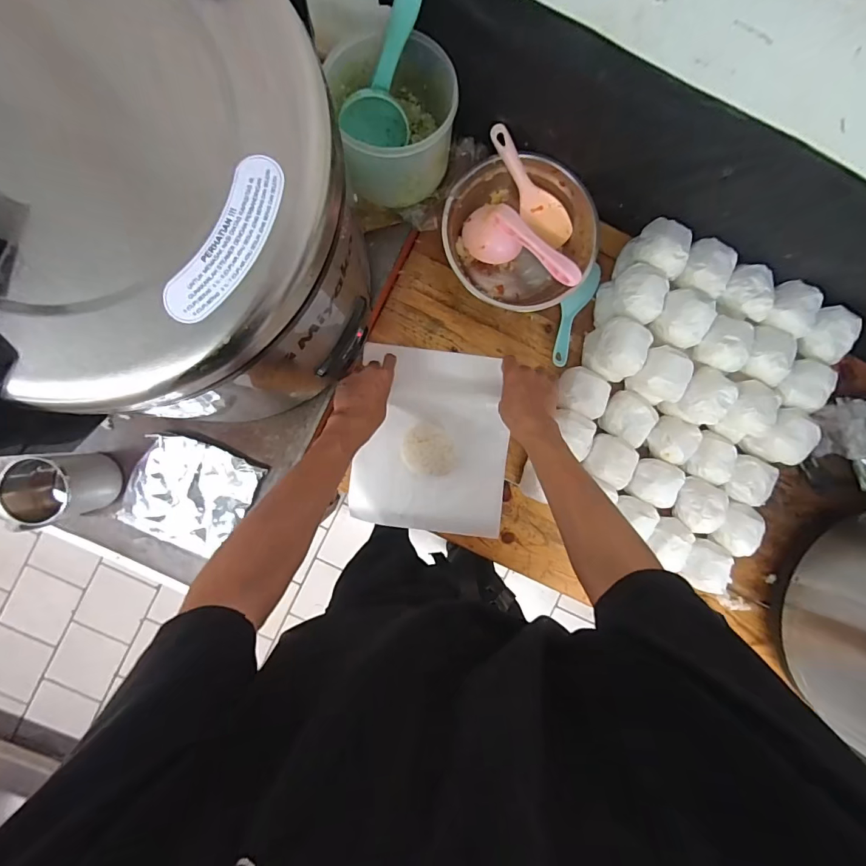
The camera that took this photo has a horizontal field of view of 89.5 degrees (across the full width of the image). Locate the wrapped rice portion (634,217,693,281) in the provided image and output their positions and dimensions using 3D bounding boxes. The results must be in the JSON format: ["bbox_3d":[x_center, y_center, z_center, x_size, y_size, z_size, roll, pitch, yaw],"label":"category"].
[{"bbox_3d":[0.351,-0.280,0.656,0.071,0.046,0.082,24,89,-4],"label":"wrapped rice portion"}]

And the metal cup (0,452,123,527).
[{"bbox_3d":[-0.491,0.072,0.582,0.084,0.096,0.086,0,91,-4],"label":"metal cup"}]

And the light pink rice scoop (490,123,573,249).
[{"bbox_3d":[0.148,-0.373,0.668,0.055,0.028,0.192,-23,127,36],"label":"light pink rice scoop"}]

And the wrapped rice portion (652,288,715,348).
[{"bbox_3d":[0.381,-0.172,0.653,0.080,0.053,0.084,-3,91,-4],"label":"wrapped rice portion"}]

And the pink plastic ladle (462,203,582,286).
[{"bbox_3d":[0.133,-0.279,0.657,0.194,0.055,0.061,30,89,10],"label":"pink plastic ladle"}]

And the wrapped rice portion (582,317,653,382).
[{"bbox_3d":[0.283,-0.128,0.681,0.072,0.087,0.086,19,90,-4],"label":"wrapped rice portion"}]

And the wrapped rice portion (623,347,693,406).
[{"bbox_3d":[0.349,-0.092,0.682,0.080,0.068,0.072,19,90,-4],"label":"wrapped rice portion"}]

